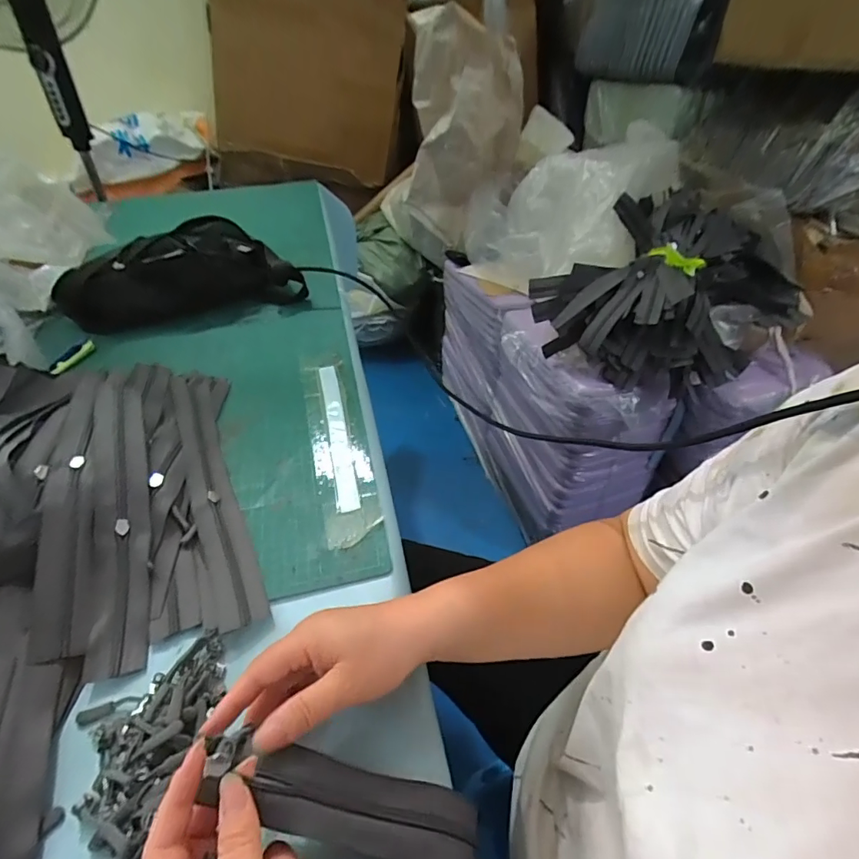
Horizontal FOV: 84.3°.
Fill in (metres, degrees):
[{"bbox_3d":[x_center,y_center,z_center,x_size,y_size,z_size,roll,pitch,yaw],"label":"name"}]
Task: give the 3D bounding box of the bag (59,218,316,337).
[{"bbox_3d":[-0.346,-0.231,0.683,0.315,0.080,0.151,-10,48,-10],"label":"bag"}]

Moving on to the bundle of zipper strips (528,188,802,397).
[{"bbox_3d":[0.477,-0.271,0.939,0.439,0.199,0.357,-30,54,-25],"label":"bundle of zipper strips"}]

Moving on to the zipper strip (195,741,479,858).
[{"bbox_3d":[-0.026,0.243,0.275,0.206,0.027,0.081,34,50,-7],"label":"zipper strip"}]

